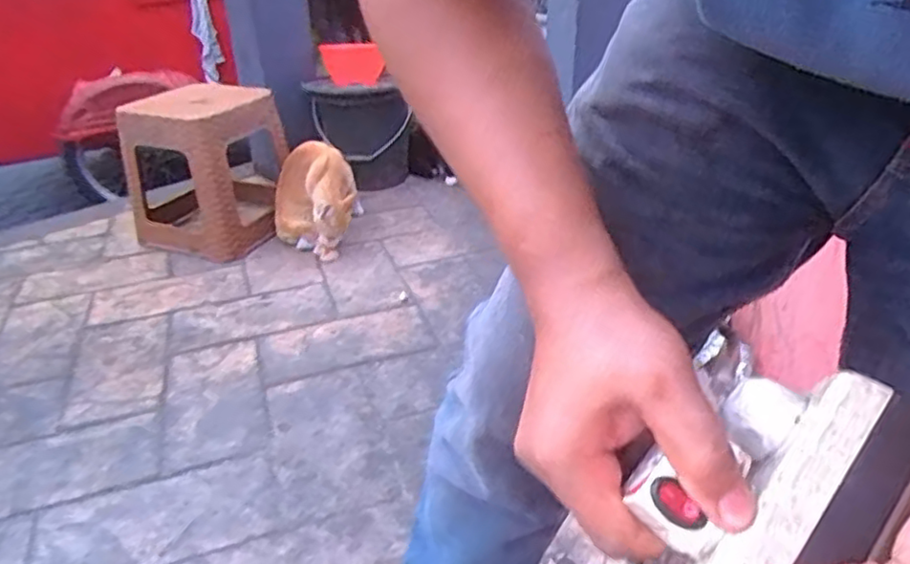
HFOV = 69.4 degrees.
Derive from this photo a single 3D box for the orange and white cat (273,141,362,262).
[{"bbox_3d":[-0.362,-0.206,1.702,0.195,0.241,0.216,-12,31,-17],"label":"orange and white cat"}]

